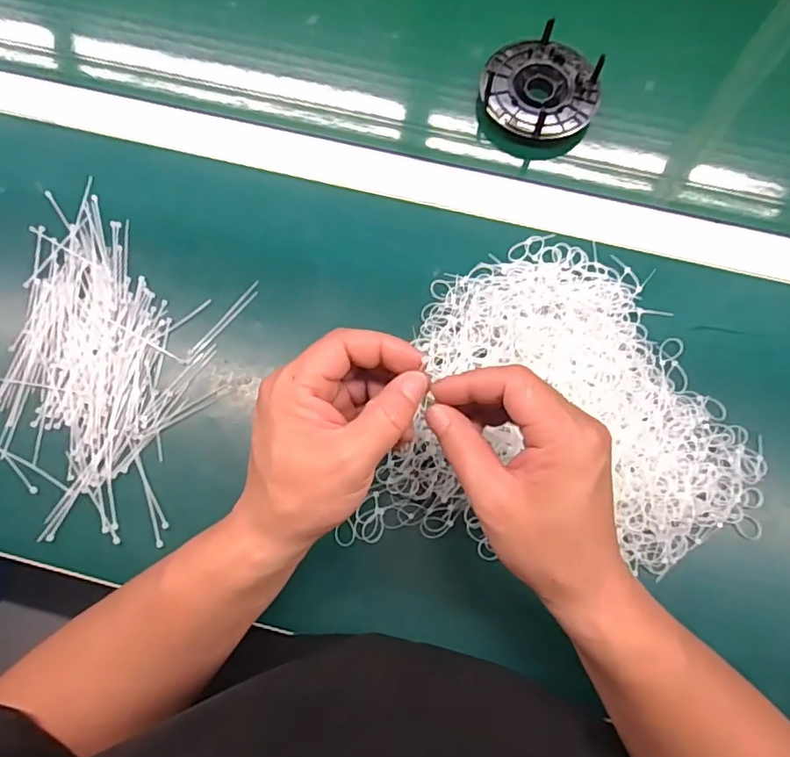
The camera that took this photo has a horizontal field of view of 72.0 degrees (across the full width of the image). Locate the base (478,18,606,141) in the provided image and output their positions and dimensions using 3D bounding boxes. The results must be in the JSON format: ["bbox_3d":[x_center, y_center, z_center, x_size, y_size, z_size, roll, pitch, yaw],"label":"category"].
[{"bbox_3d":[0.126,-0.252,0.474,0.100,0.032,0.093,0,74,0],"label":"base"}]

